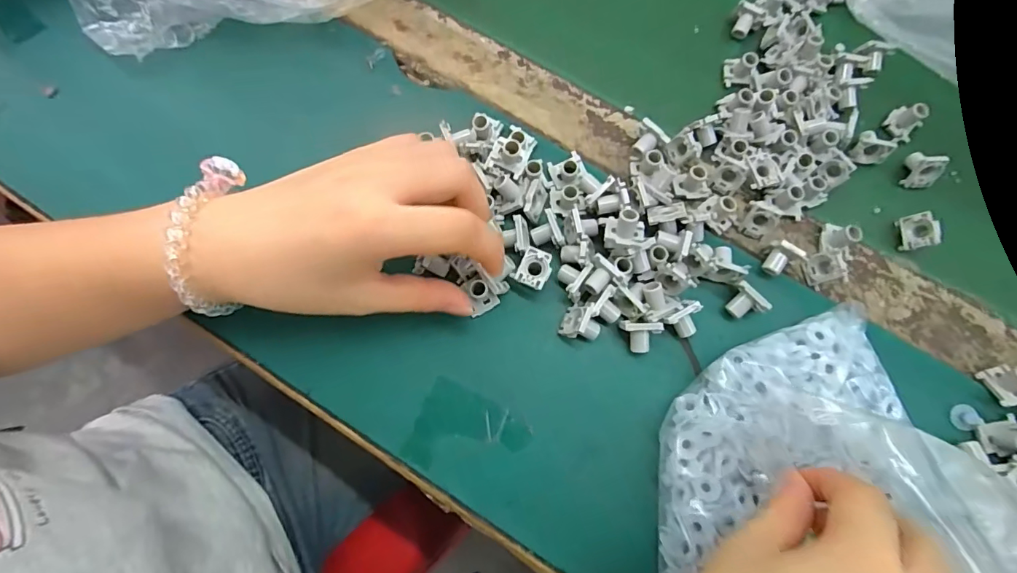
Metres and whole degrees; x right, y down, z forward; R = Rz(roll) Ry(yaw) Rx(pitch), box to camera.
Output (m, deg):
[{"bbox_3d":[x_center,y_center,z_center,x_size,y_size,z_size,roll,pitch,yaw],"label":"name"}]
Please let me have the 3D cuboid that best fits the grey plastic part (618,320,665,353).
[{"bbox_3d":[0.070,0.028,0.253,0.022,0.016,0.015,6,75,0],"label":"grey plastic part"}]

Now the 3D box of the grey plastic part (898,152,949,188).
[{"bbox_3d":[0.260,-0.075,0.293,0.020,0.023,0.015,9,47,1],"label":"grey plastic part"}]

